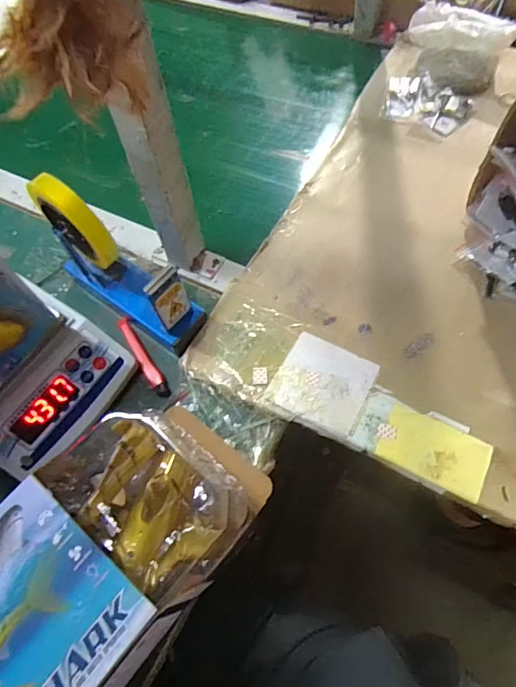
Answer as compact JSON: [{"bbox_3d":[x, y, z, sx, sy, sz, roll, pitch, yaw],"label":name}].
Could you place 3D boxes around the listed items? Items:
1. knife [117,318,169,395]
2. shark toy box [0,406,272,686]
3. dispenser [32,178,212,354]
[{"bbox_3d":[-0.142,0.016,0.518,0.017,0.014,0.126,-30,64,-14],"label":"knife"},{"bbox_3d":[-0.146,0.197,0.355,0.161,0.101,0.329,34,67,19],"label":"shark toy box"},{"bbox_3d":[-0.160,-0.097,0.482,0.202,0.157,0.062,32,67,18],"label":"dispenser"}]

